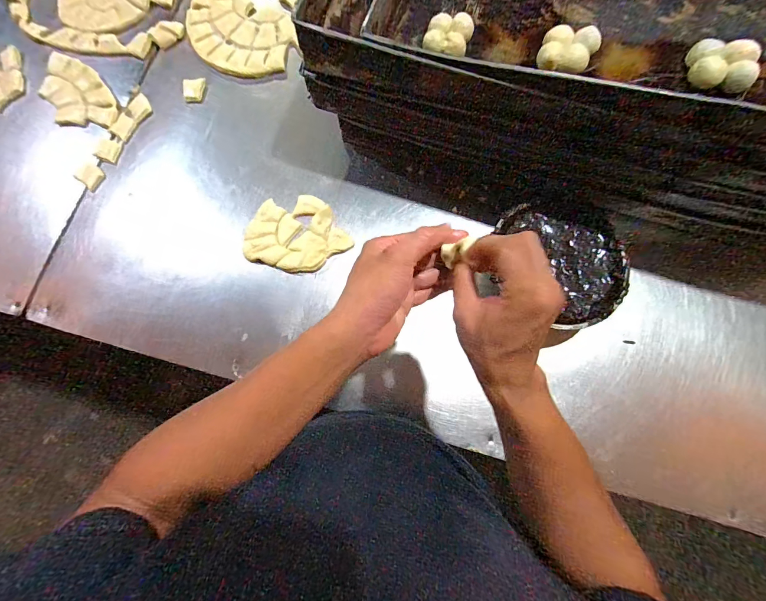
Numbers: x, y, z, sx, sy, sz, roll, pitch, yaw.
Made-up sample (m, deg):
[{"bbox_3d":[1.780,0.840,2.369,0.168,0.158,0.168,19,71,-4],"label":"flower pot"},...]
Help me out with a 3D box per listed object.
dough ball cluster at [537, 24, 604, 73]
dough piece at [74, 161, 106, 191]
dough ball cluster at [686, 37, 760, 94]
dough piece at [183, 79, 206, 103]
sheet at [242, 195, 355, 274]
[{"bbox_3d":[0.241,-0.327,0.461,0.065,0.032,0.067,27,79,6],"label":"dough ball cluster"},{"bbox_3d":[-0.527,-0.226,0.635,0.047,0.009,0.037,39,80,8],"label":"dough piece"},{"bbox_3d":[0.403,-0.279,0.423,0.069,0.037,0.059,24,78,5],"label":"dough ball cluster"},{"bbox_3d":[-0.353,-0.394,0.662,0.040,0.013,0.041,-5,77,-1],"label":"dough piece"},{"bbox_3d":[-0.141,-0.111,0.597,0.168,0.020,0.134,18,78,4],"label":"sheet"}]

